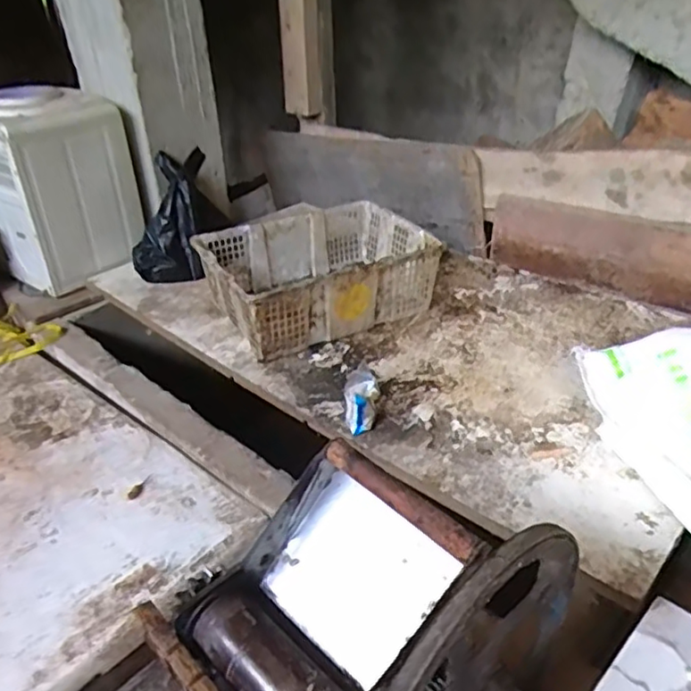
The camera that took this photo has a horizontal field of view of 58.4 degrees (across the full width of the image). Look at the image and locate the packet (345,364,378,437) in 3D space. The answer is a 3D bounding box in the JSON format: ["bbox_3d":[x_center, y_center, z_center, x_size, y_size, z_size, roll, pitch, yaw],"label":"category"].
[{"bbox_3d":[0.028,0.095,1.098,0.057,0.063,0.123,-1,32,2],"label":"packet"}]

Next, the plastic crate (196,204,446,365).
[{"bbox_3d":[-0.061,-0.160,1.407,0.466,0.173,0.332,-18,36,-24],"label":"plastic crate"}]

